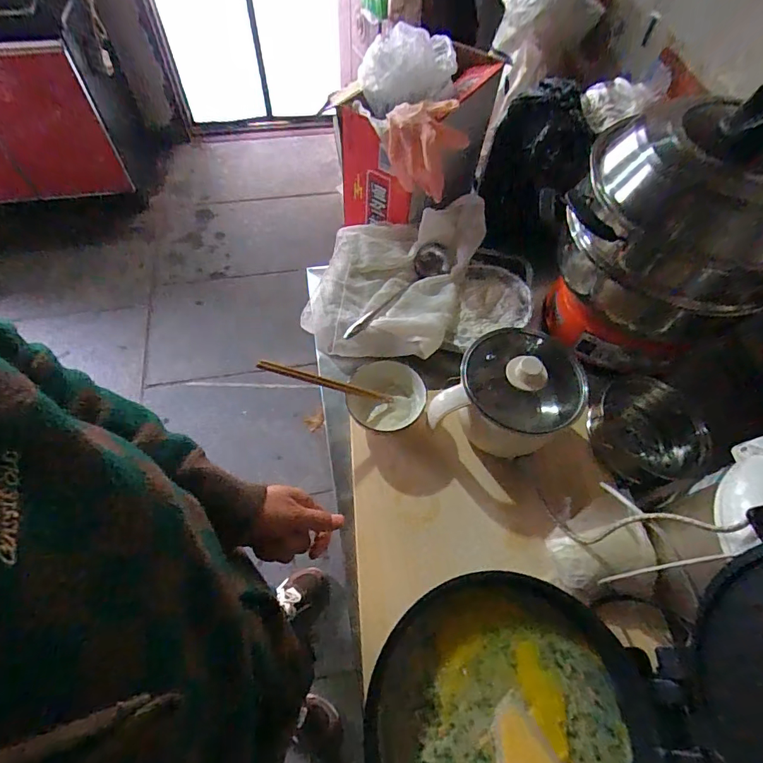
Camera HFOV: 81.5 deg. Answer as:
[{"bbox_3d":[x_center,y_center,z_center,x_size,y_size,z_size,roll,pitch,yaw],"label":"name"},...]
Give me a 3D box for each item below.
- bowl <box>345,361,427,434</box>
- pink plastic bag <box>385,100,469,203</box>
[{"bbox_3d":[0.010,0.032,0.693,0.122,0.050,0.120,4,60,0],"label":"bowl"},{"bbox_3d":[0.072,-0.400,0.770,0.134,0.123,0.119,-6,60,-6],"label":"pink plastic bag"}]

